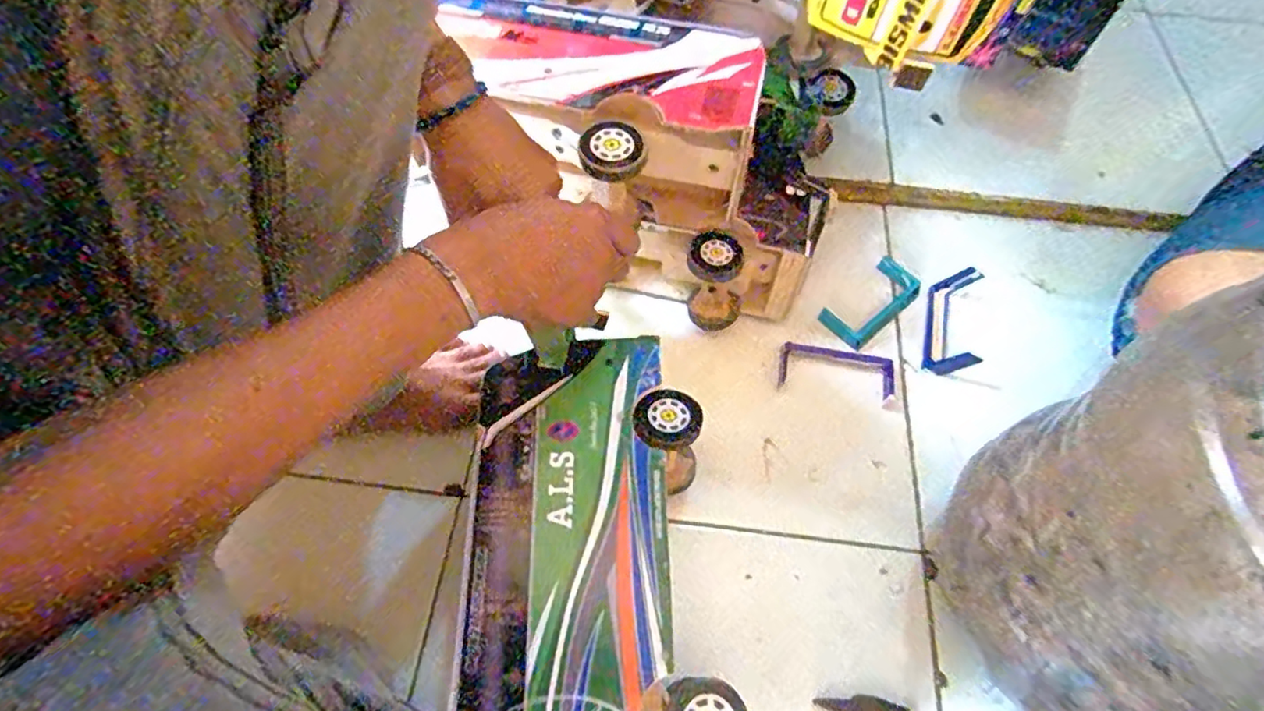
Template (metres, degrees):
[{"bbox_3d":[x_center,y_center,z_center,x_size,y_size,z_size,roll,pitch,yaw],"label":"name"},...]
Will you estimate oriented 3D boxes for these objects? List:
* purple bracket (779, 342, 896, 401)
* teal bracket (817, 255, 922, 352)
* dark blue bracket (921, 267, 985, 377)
[{"bbox_3d":[0.200,0.014,0.609,0.110,0.009,0.049,8,60,3],"label":"purple bracket"},{"bbox_3d":[0.251,-0.056,0.650,0.117,0.015,0.055,-36,67,-20],"label":"teal bracket"},{"bbox_3d":[0.328,-0.034,0.631,0.052,0.018,0.118,-11,49,44],"label":"dark blue bracket"}]

